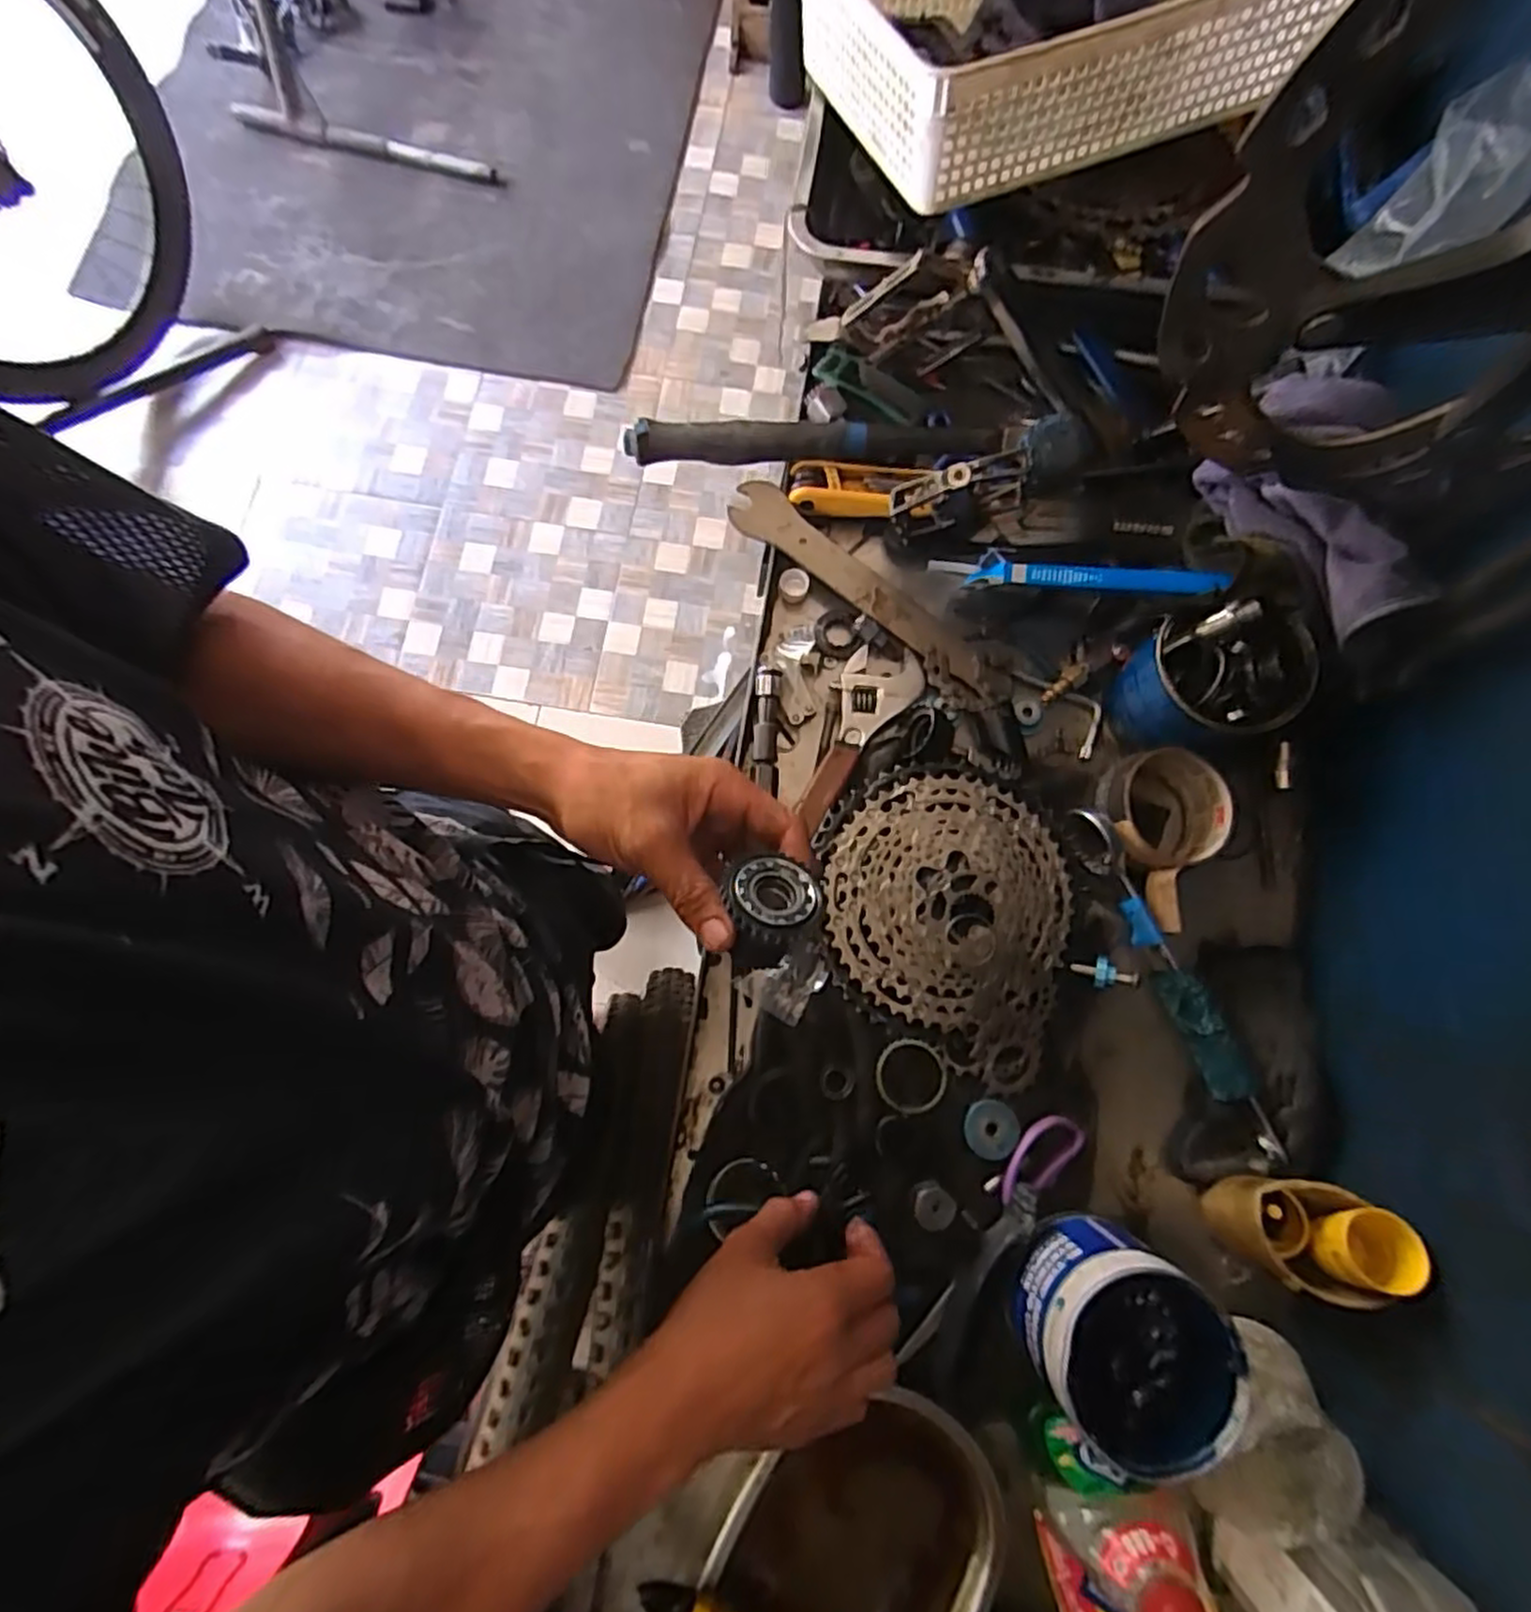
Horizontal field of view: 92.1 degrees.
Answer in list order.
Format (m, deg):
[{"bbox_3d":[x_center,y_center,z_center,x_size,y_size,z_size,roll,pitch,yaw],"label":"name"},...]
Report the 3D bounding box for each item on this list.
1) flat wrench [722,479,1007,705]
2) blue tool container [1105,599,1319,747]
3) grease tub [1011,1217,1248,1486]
[{"bbox_3d":[0.079,-0.164,0.573,0.250,0.008,0.043,39,80,5],"label":"flat wrench"},{"bbox_3d":[0.310,-0.086,0.524,0.094,0.102,0.089,0,77,-1],"label":"blue tool container"},{"bbox_3d":[0.212,0.318,0.436,0.100,0.076,0.117,-34,80,-8],"label":"grease tub"}]

